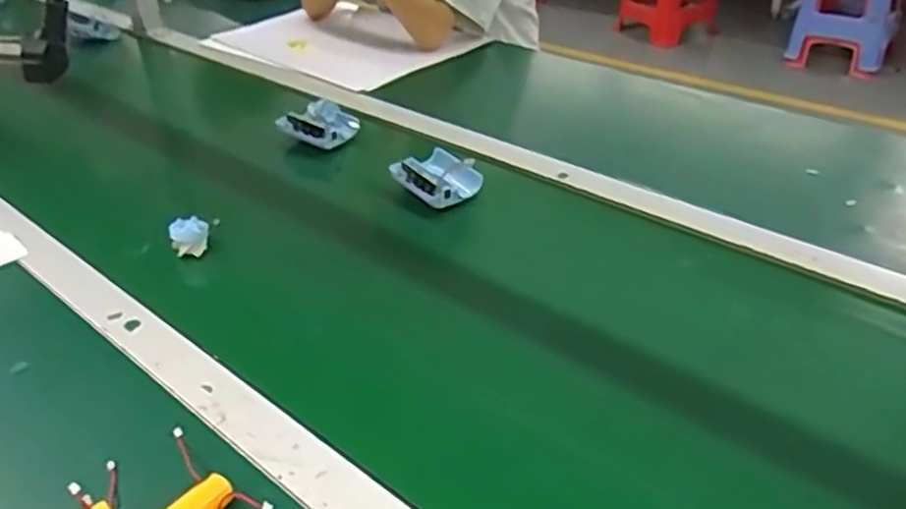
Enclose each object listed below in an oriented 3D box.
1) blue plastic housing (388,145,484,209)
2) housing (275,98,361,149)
[{"bbox_3d":[-0.017,-0.085,0.799,0.067,0.034,0.073,-30,41,-33],"label":"blue plastic housing"},{"bbox_3d":[-0.163,-0.160,0.921,0.072,0.034,0.065,17,40,30],"label":"housing"}]

